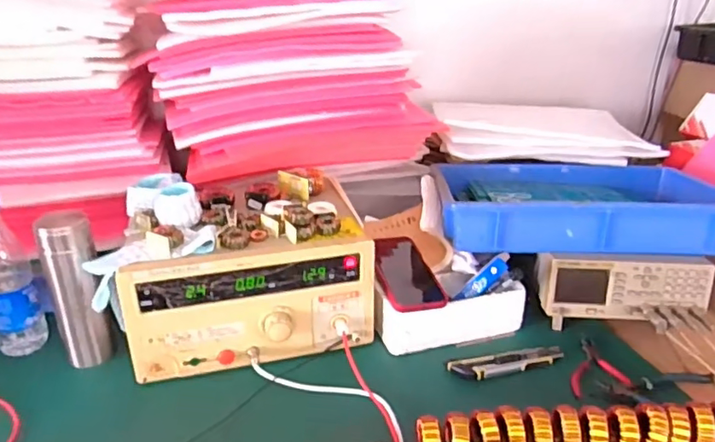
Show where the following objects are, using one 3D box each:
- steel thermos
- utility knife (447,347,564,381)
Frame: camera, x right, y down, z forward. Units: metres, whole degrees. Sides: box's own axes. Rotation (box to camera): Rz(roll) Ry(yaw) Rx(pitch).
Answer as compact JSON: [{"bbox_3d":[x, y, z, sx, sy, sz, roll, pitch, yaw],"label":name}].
[{"bbox_3d":[-0.367,0.095,0.726,0.060,0.205,0.058,-13,27,-26],"label":"steel thermos"},{"bbox_3d":[0.205,0.191,0.754,0.163,0.013,0.040,-6,25,-15],"label":"utility knife"}]

